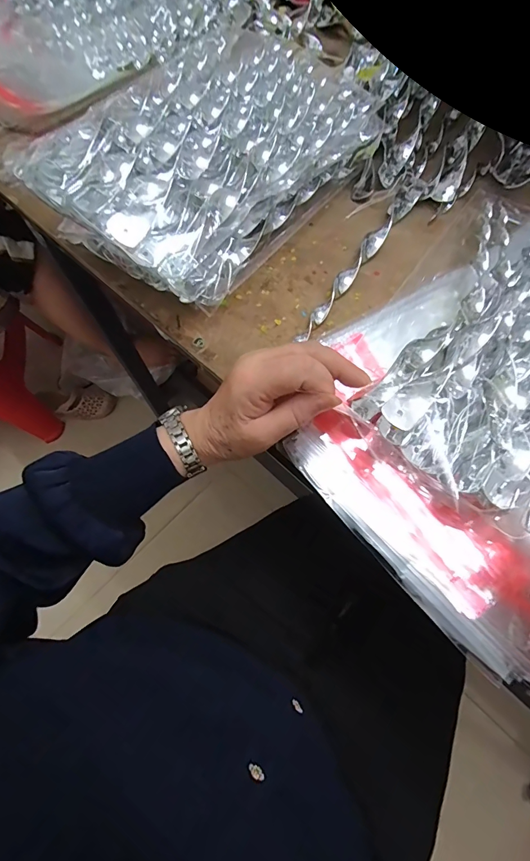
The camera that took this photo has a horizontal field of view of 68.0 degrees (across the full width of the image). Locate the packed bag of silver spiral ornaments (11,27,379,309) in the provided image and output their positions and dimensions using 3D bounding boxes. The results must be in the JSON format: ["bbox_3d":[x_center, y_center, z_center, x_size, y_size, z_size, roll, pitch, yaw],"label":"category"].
[{"bbox_3d":[-0.041,-0.260,0.378,0.161,0.108,0.303,36,73,16],"label":"packed bag of silver spiral ornaments"}]

